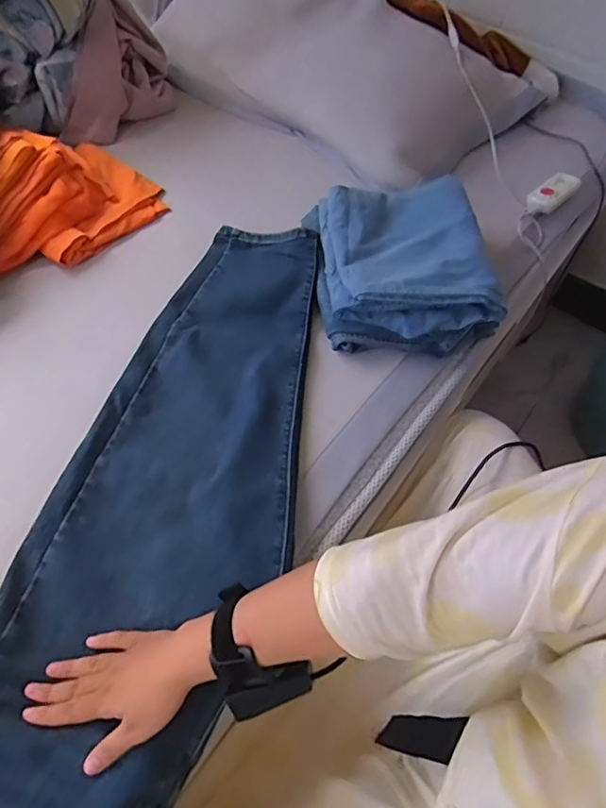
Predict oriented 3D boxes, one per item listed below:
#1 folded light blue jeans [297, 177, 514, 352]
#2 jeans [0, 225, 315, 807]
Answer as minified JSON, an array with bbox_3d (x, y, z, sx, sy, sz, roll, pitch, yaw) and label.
[{"bbox_3d":[0.139,-0.196,0.813,0.241,0.094,0.258,-3,56,-7],"label":"folded light blue jeans"},{"bbox_3d":[-0.144,0.117,0.600,0.246,0.045,0.897,15,55,5],"label":"jeans"}]

